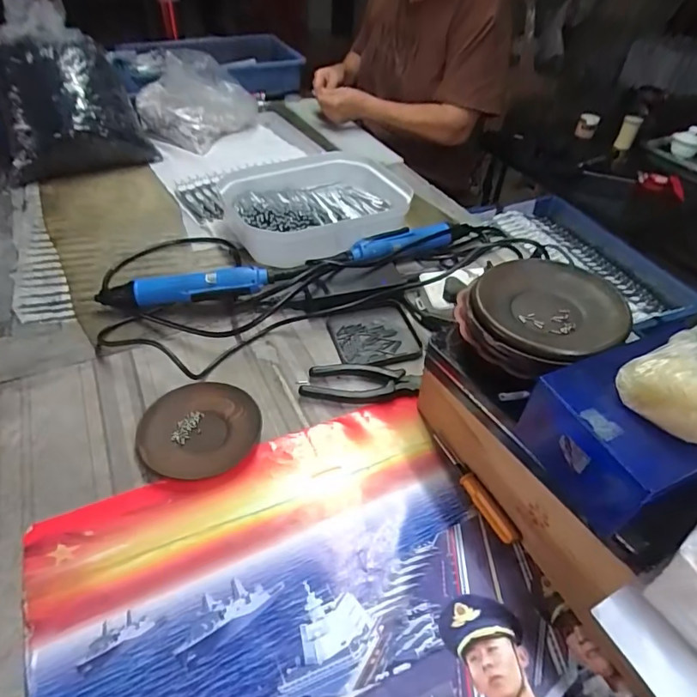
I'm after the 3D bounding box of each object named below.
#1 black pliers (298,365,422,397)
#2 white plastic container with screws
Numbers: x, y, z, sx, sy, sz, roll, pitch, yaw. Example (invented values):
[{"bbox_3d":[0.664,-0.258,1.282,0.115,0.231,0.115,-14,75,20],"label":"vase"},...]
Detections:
[{"bbox_3d":[0.014,0.037,0.536,0.132,0.010,0.043,-1,44,-4],"label":"black pliers"},{"bbox_3d":[-0.041,-0.222,0.757,0.272,0.067,0.234,-15,47,-18],"label":"white plastic container with screws"}]

